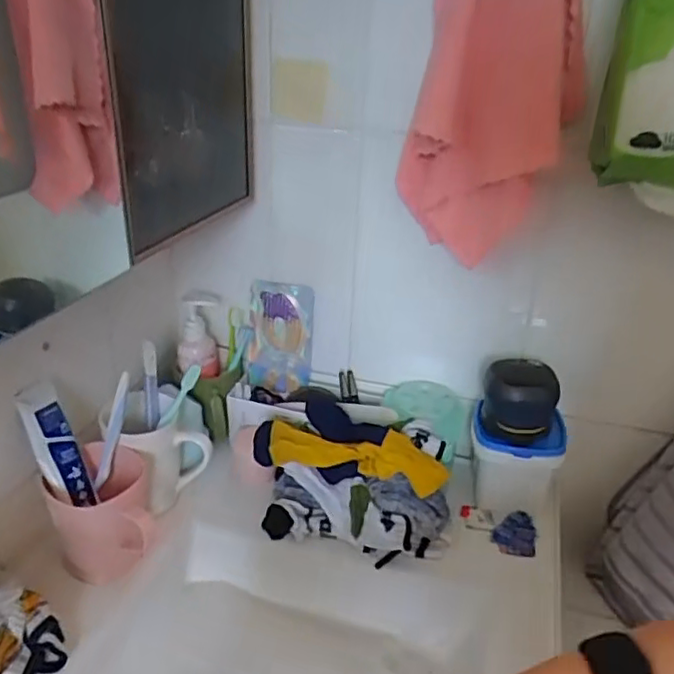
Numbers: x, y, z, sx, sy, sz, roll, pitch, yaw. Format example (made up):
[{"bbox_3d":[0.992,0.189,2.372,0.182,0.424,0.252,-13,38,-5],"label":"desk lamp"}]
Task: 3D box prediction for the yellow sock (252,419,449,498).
[{"bbox_3d":[0.013,0.119,0.670,0.208,0.055,0.045,9,27,14],"label":"yellow sock"}]

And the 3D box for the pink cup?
[{"bbox_3d":[-0.220,0.172,0.604,0.094,0.100,0.087,-1,26,-6],"label":"pink cup"}]

